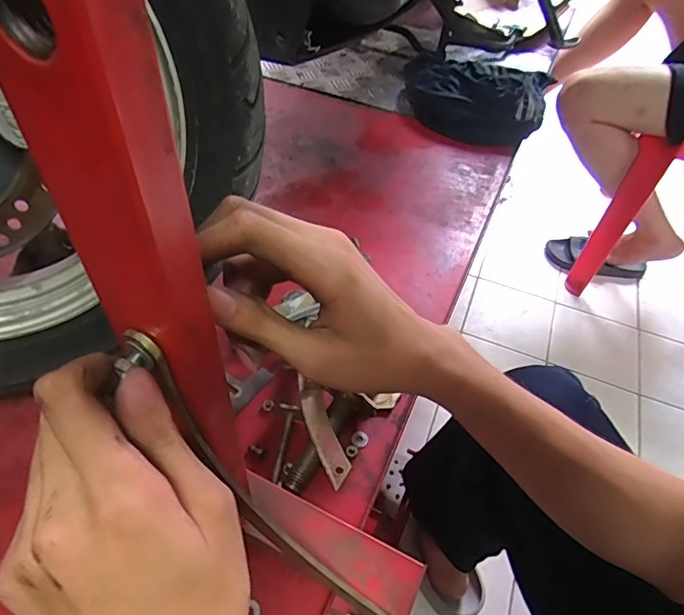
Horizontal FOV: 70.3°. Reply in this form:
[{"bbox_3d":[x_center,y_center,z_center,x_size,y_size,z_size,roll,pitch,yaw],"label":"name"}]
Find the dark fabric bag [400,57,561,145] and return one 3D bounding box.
[{"bbox_3d":[0.214,-0.364,0.815,0.250,0.065,0.219,18,50,10],"label":"dark fabric bag"}]

